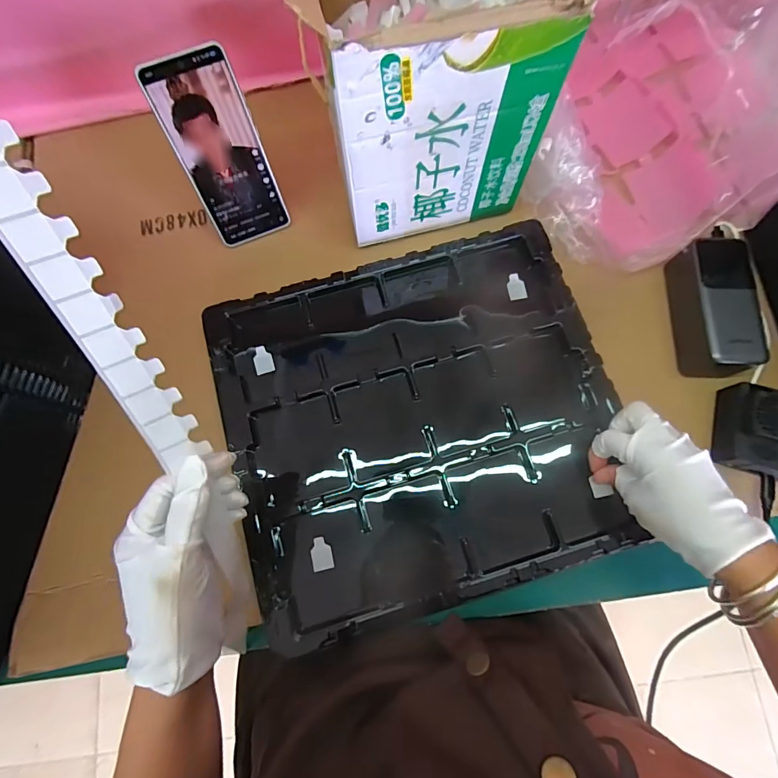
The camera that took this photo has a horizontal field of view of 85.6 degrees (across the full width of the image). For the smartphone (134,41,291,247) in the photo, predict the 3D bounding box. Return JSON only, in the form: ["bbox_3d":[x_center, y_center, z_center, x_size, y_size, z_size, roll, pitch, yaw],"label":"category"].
[{"bbox_3d":[-0.160,-0.225,0.409,0.077,0.163,0.011,-22,46,-6],"label":"smartphone"}]

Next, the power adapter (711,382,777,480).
[{"bbox_3d":[0.347,0.040,0.385,0.075,0.040,0.073,21,77,5],"label":"power adapter"}]

